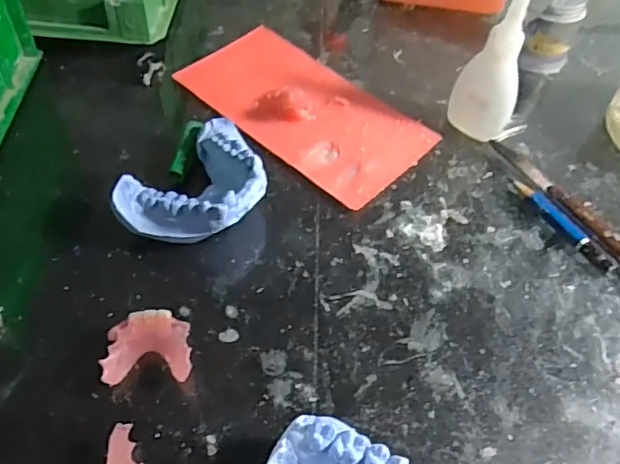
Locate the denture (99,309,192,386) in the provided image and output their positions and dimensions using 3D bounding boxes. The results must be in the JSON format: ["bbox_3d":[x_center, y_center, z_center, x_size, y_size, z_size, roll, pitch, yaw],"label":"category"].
[{"bbox_3d":[-0.065,0.048,0.230,0.033,0.017,0.026,-1,54,-5],"label":"denture"}]

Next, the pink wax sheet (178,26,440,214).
[{"bbox_3d":[-0.004,-0.074,0.328,0.143,0.008,0.075,39,61,22],"label":"pink wax sheet"}]

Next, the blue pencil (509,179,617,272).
[{"bbox_3d":[0.127,-0.005,0.287,0.008,0.009,0.066,-24,59,-20],"label":"blue pencil"}]

